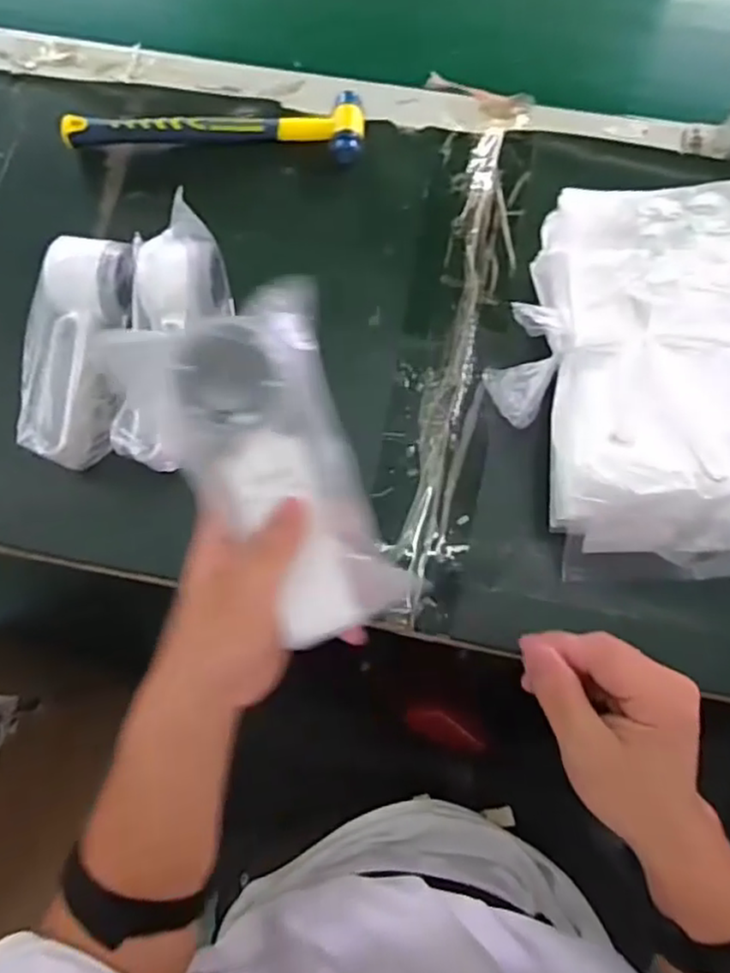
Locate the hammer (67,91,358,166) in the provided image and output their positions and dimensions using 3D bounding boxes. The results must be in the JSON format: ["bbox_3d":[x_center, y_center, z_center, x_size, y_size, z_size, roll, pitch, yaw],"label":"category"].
[{"bbox_3d":[-0.122,-0.300,0.552,0.241,0.024,0.057,5,77,3],"label":"hammer"}]

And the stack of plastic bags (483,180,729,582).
[{"bbox_3d":[0.196,-0.073,0.467,0.194,0.066,0.257,-7,77,0],"label":"stack of plastic bags"}]

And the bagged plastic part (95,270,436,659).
[{"bbox_3d":[-0.039,-0.011,0.343,0.096,0.041,0.179,-28,96,-3],"label":"bagged plastic part"}]

